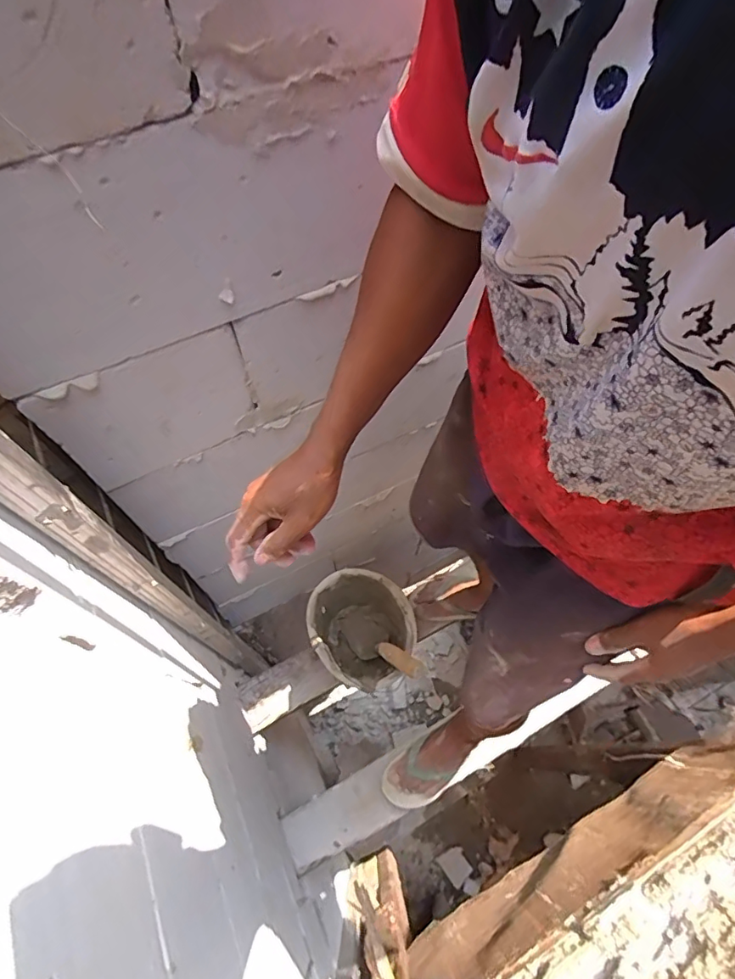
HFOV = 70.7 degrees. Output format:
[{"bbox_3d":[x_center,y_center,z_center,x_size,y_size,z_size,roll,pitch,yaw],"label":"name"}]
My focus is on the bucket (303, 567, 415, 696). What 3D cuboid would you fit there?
[{"bbox_3d":[-0.002,0.337,1.197,0.222,0.182,0.234,-41,70,-16],"label":"bucket"}]

